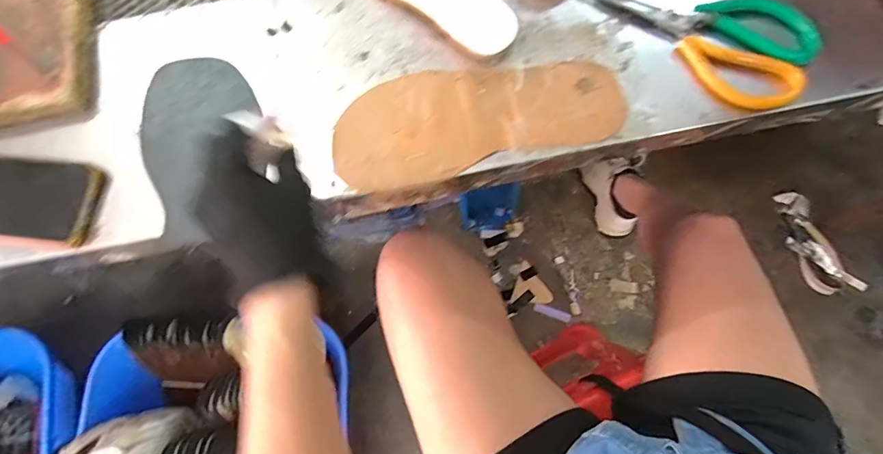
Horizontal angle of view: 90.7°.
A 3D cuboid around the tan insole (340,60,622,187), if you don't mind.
[{"bbox_3d":[0.031,-0.097,0.381,0.247,0.007,0.098,-10,75,1],"label":"tan insole"}]

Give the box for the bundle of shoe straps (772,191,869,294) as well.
[{"bbox_3d":[0.870,0.042,1.031,0.101,0.033,0.261,-24,74,-5],"label":"bundle of shoe straps"}]

